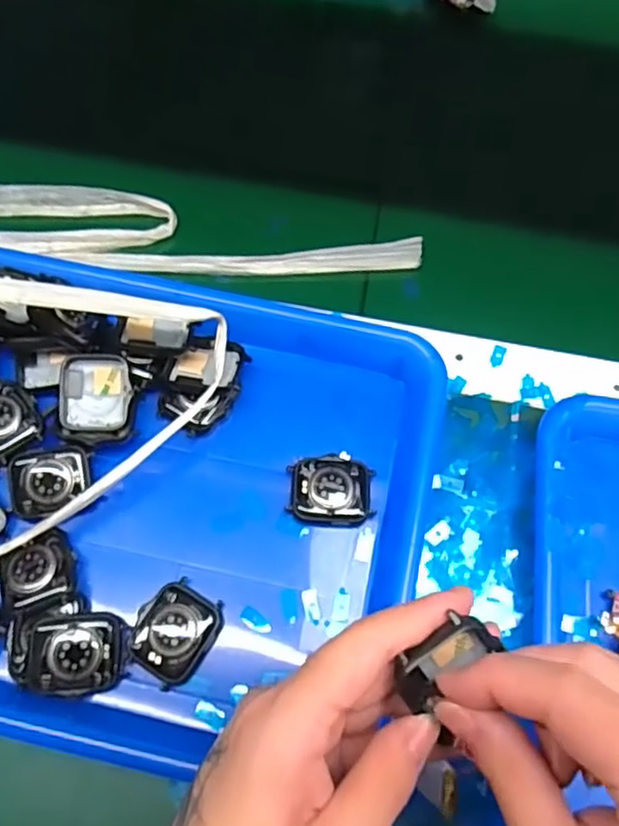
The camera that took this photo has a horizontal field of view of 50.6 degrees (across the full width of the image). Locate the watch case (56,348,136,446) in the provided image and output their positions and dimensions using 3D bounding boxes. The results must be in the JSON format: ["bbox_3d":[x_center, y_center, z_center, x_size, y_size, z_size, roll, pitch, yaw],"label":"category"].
[{"bbox_3d":[-0.119,-0.008,0.366,0.040,0.009,0.050,-3,82,-10],"label":"watch case"}]

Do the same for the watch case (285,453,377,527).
[{"bbox_3d":[0.012,0.044,0.366,0.046,0.015,0.038,4,66,-1],"label":"watch case"}]

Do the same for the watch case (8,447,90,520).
[{"bbox_3d":[-0.140,0.037,0.353,0.041,0.009,0.035,-5,80,-11],"label":"watch case"}]

